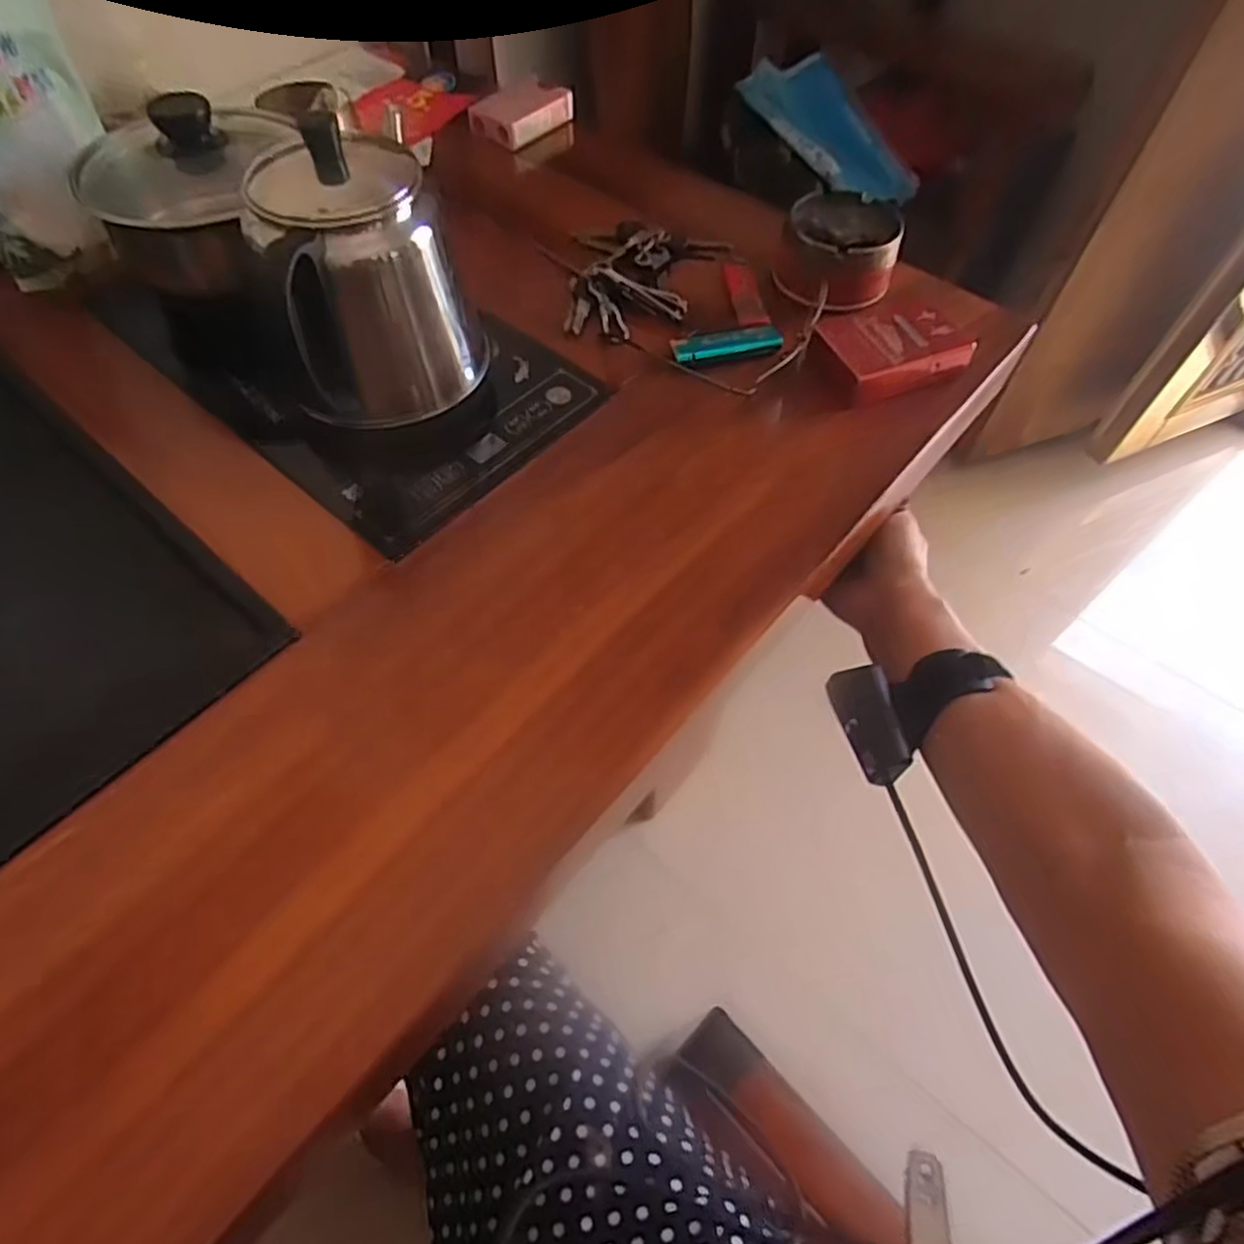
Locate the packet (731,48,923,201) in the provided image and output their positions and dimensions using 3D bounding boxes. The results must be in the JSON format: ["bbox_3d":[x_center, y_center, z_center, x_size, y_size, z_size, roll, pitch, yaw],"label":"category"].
[{"bbox_3d":[0.259,-0.629,0.909,0.100,0.042,0.237,-39,83,-24],"label":"packet"}]

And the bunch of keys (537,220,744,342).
[{"bbox_3d":[0.017,-0.262,0.534,0.144,0.018,0.114,-14,59,-12],"label":"bunch of keys"}]

